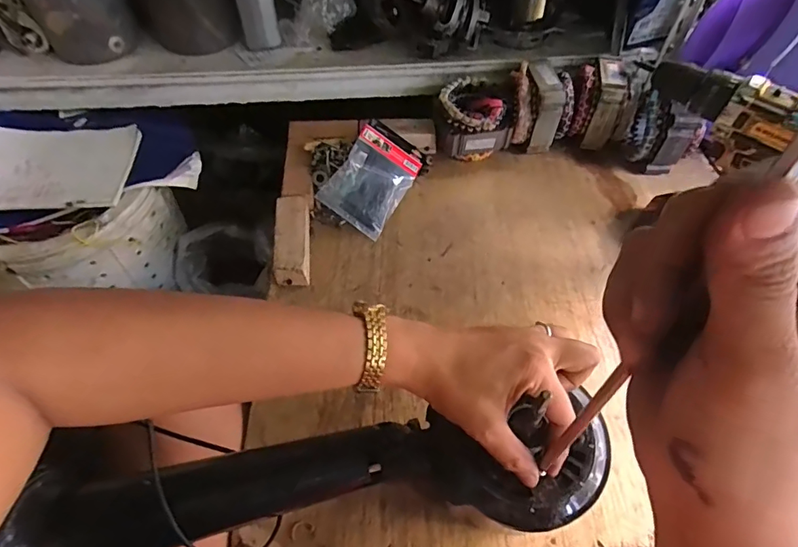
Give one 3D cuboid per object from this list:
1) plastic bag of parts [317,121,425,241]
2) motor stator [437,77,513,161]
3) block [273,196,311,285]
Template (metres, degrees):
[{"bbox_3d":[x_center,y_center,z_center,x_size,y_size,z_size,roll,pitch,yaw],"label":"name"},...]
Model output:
[{"bbox_3d":[-0.041,-0.130,0.650,0.098,0.025,0.147,35,64,-12],"label":"plastic bag of parts"},{"bbox_3d":[0.110,-0.232,0.692,0.098,0.099,0.100,0,54,0],"label":"motor stator"},{"bbox_3d":[-0.139,-0.044,0.592,0.042,0.036,0.122,-4,54,-2],"label":"block"}]

